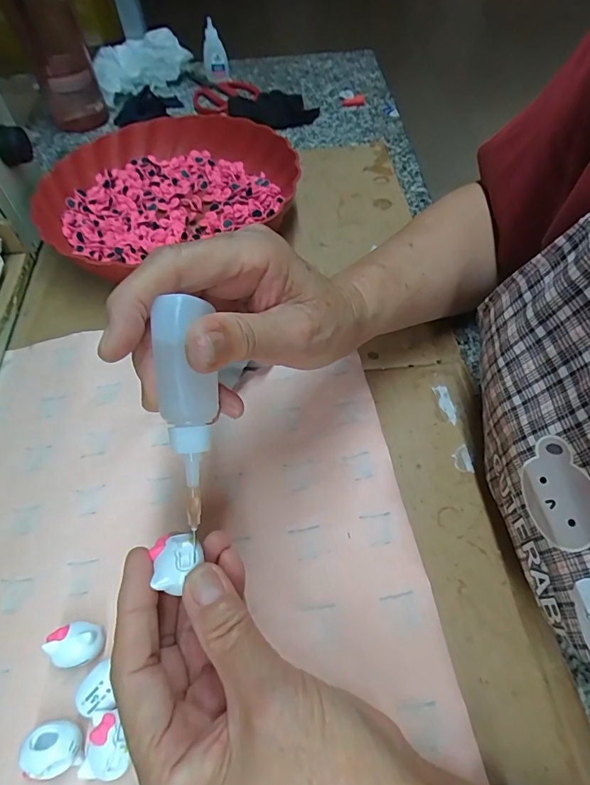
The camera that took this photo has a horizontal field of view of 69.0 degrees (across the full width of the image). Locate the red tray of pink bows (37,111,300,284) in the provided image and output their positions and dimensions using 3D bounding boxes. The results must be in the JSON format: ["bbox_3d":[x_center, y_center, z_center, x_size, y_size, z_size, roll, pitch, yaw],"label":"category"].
[{"bbox_3d":[-0.128,-0.198,0.431,0.238,0.050,0.224,-34,61,-19],"label":"red tray of pink bows"}]

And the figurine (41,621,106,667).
[{"bbox_3d":[-0.113,0.132,0.225,0.026,0.021,0.021,2,56,4],"label":"figurine"}]

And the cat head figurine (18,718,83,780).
[{"bbox_3d":[-0.113,0.166,0.201,0.024,0.020,0.020,-5,55,-1],"label":"cat head figurine"}]

